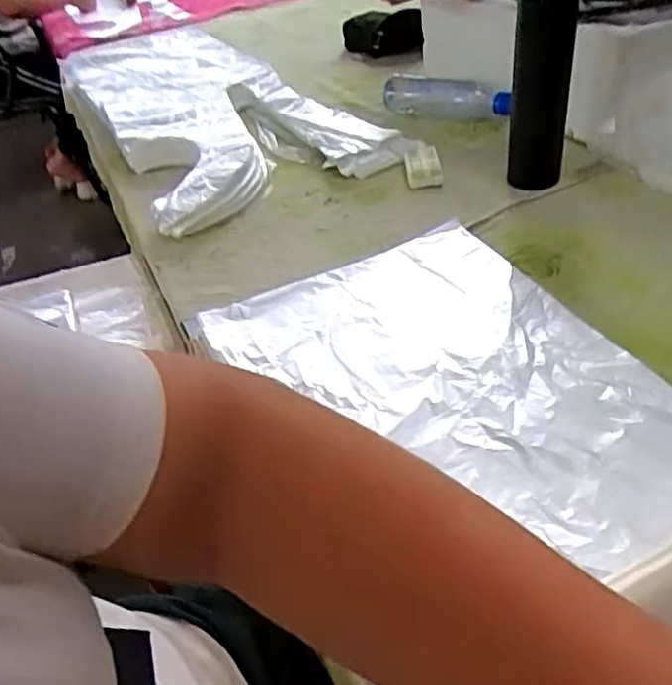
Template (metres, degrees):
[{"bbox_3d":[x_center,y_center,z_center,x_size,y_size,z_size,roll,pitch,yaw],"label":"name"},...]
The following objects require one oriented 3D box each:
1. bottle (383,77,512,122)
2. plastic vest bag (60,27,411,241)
[{"bbox_3d":[0.171,-0.373,1.021,0.213,0.054,0.065,27,50,35],"label":"bottle"},{"bbox_3d":[-0.242,-0.437,1.161,0.368,0.050,0.873,-21,41,-16],"label":"plastic vest bag"}]

